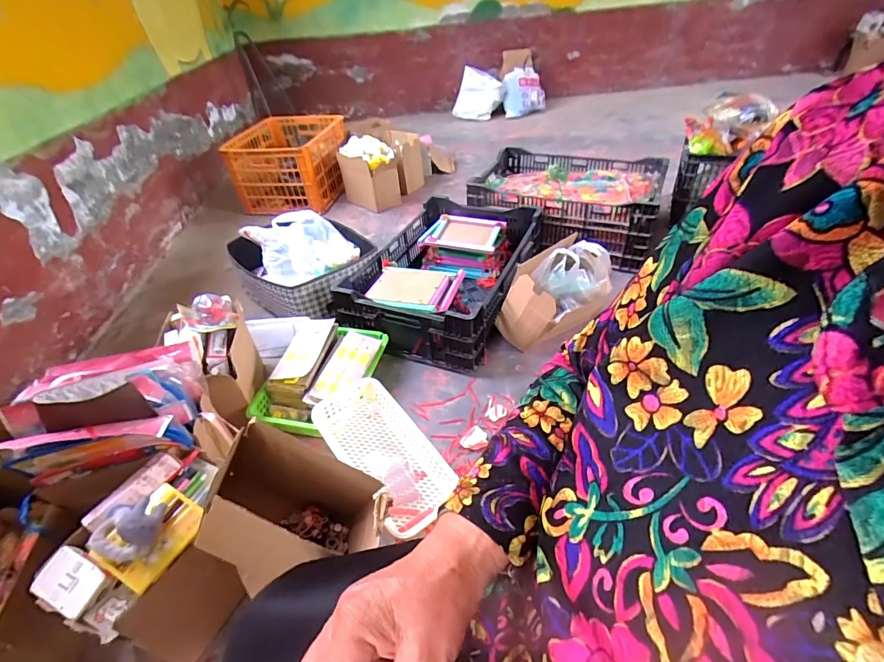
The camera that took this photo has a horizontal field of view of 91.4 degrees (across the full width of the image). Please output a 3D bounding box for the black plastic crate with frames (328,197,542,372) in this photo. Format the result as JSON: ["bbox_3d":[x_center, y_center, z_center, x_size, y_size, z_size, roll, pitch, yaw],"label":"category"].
[{"bbox_3d":[0.013,-0.181,1.296,0.432,0.182,0.608,15,45,19],"label":"black plastic crate with frames"}]

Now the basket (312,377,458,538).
[{"bbox_3d":[-0.095,0.198,0.716,0.135,0.071,0.276,-31,49,-28],"label":"basket"}]

